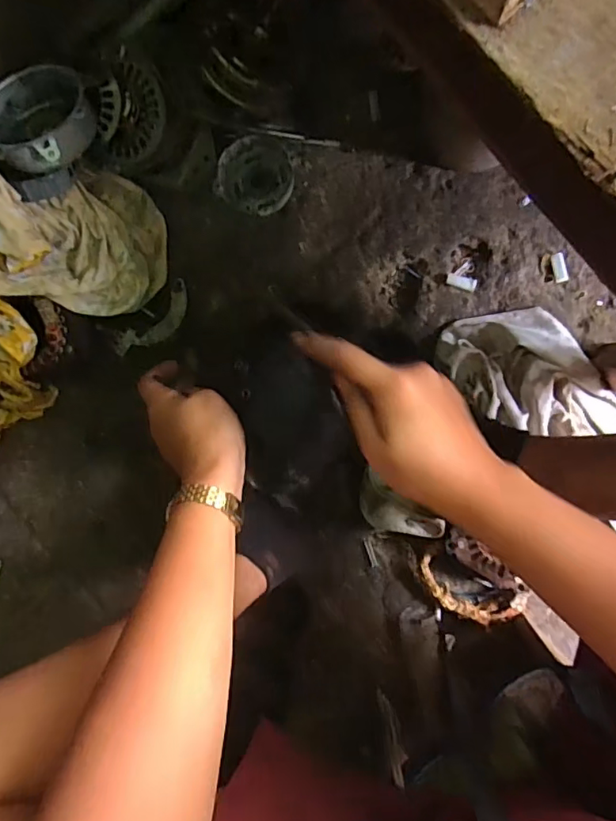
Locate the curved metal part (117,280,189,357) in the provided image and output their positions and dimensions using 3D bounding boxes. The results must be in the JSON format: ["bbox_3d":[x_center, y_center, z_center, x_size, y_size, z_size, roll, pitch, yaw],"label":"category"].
[{"bbox_3d":[-0.183,-0.103,0.630,0.115,0.006,0.045,-37,90,7],"label":"curved metal part"}]

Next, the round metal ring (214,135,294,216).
[{"bbox_3d":[-0.059,-0.265,0.598,0.084,0.031,0.078,0,94,5],"label":"round metal ring"}]

